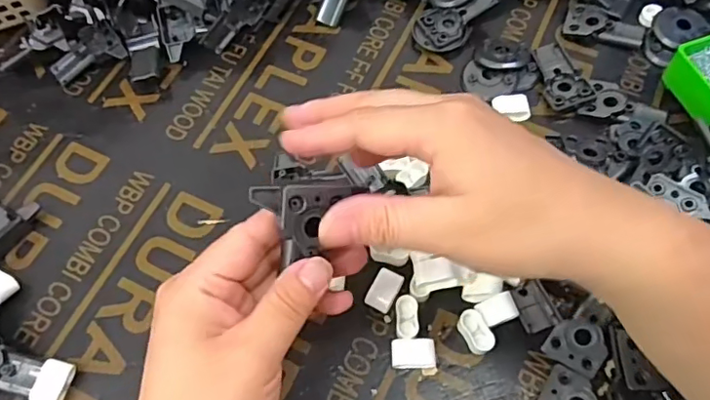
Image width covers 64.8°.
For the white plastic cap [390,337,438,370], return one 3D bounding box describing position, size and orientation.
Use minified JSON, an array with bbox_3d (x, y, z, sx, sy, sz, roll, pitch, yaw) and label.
[{"bbox_3d":[0.036,0.094,0.341,0.027,0.010,0.018,-6,64,-1],"label":"white plastic cap"}]

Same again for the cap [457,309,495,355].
[{"bbox_3d":[0.074,0.081,0.343,0.015,0.013,0.027,-20,65,-8],"label":"cap"}]

